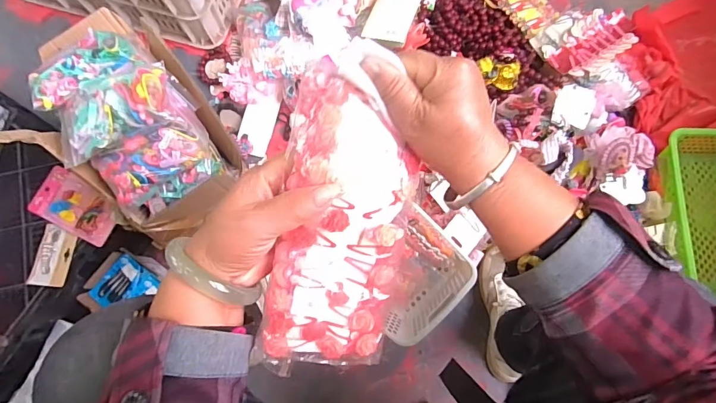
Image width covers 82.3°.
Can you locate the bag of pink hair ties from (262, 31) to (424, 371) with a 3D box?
[{"bbox_3d":[-0.011,0.013,0.290,0.090,0.030,0.231,7,104,2],"label":"bag of pink hair ties"}]

